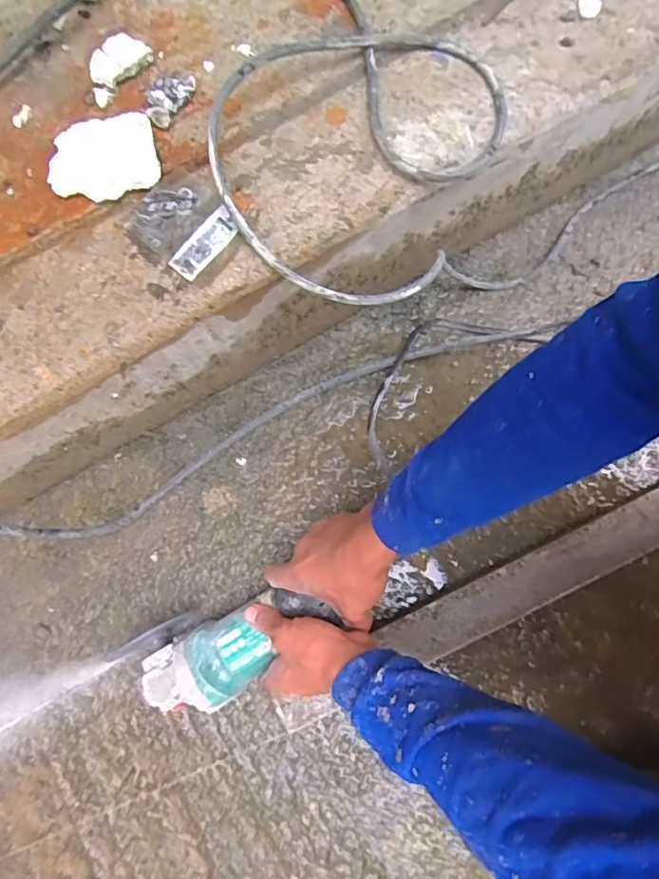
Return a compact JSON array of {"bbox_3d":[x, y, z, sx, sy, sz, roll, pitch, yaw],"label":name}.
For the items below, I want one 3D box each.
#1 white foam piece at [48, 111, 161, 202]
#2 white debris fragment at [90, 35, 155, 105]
[{"bbox_3d":[-0.185,-0.236,0.442,0.086,0.027,0.066,2,81,1],"label":"white foam piece"},{"bbox_3d":[-0.185,-0.322,0.462,0.036,0.013,0.063,43,84,7],"label":"white debris fragment"}]

